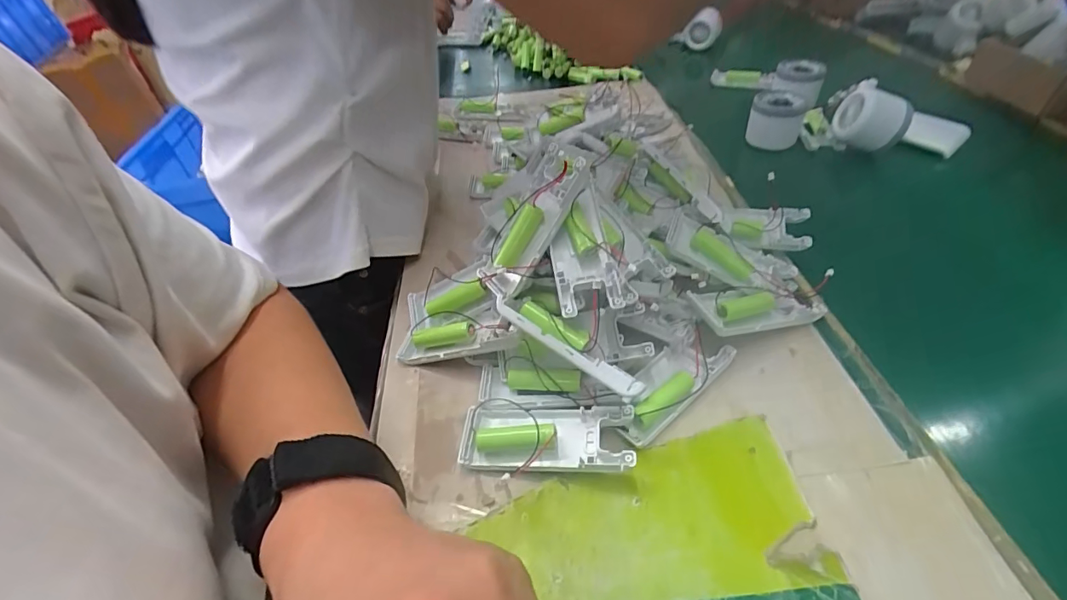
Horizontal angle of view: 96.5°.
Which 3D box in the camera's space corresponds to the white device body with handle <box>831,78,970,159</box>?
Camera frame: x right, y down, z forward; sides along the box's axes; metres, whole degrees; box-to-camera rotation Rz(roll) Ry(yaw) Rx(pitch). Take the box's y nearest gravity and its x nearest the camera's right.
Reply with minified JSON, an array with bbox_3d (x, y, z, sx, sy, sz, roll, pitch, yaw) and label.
[{"bbox_3d":[0.411,-0.197,0.533,0.125,0.060,0.056,16,46,4],"label":"white device body with handle"}]

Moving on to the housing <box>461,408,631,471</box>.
[{"bbox_3d":[0.007,0.085,0.294,0.103,0.023,0.041,2,44,8],"label":"housing"}]

